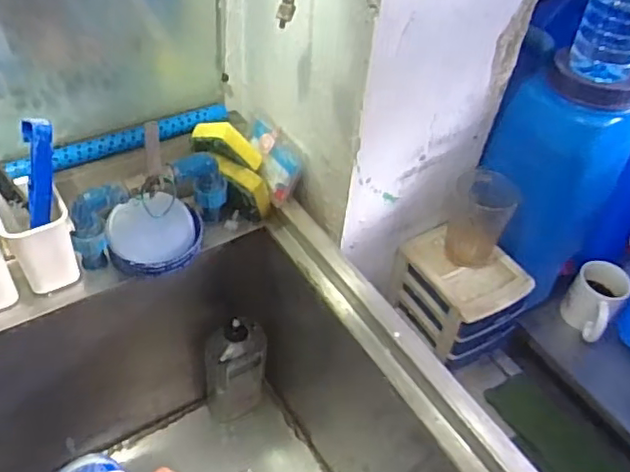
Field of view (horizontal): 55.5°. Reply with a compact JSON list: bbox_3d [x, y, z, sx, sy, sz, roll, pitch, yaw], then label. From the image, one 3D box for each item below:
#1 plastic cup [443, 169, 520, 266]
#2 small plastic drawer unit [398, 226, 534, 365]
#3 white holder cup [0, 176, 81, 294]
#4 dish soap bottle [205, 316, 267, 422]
[{"bbox_3d":[0.243,-0.023,0.882,0.087,0.121,0.075,9,47,2],"label":"plastic cup"},{"bbox_3d":[0.224,0.090,0.930,0.143,0.127,0.173,-18,51,-22],"label":"small plastic drawer unit"},{"bbox_3d":[-0.324,0.000,0.700,0.071,0.108,0.082,-24,54,-26],"label":"white holder cup"},{"bbox_3d":[-0.126,0.226,0.966,0.102,0.256,0.066,-6,48,-12],"label":"dish soap bottle"}]

